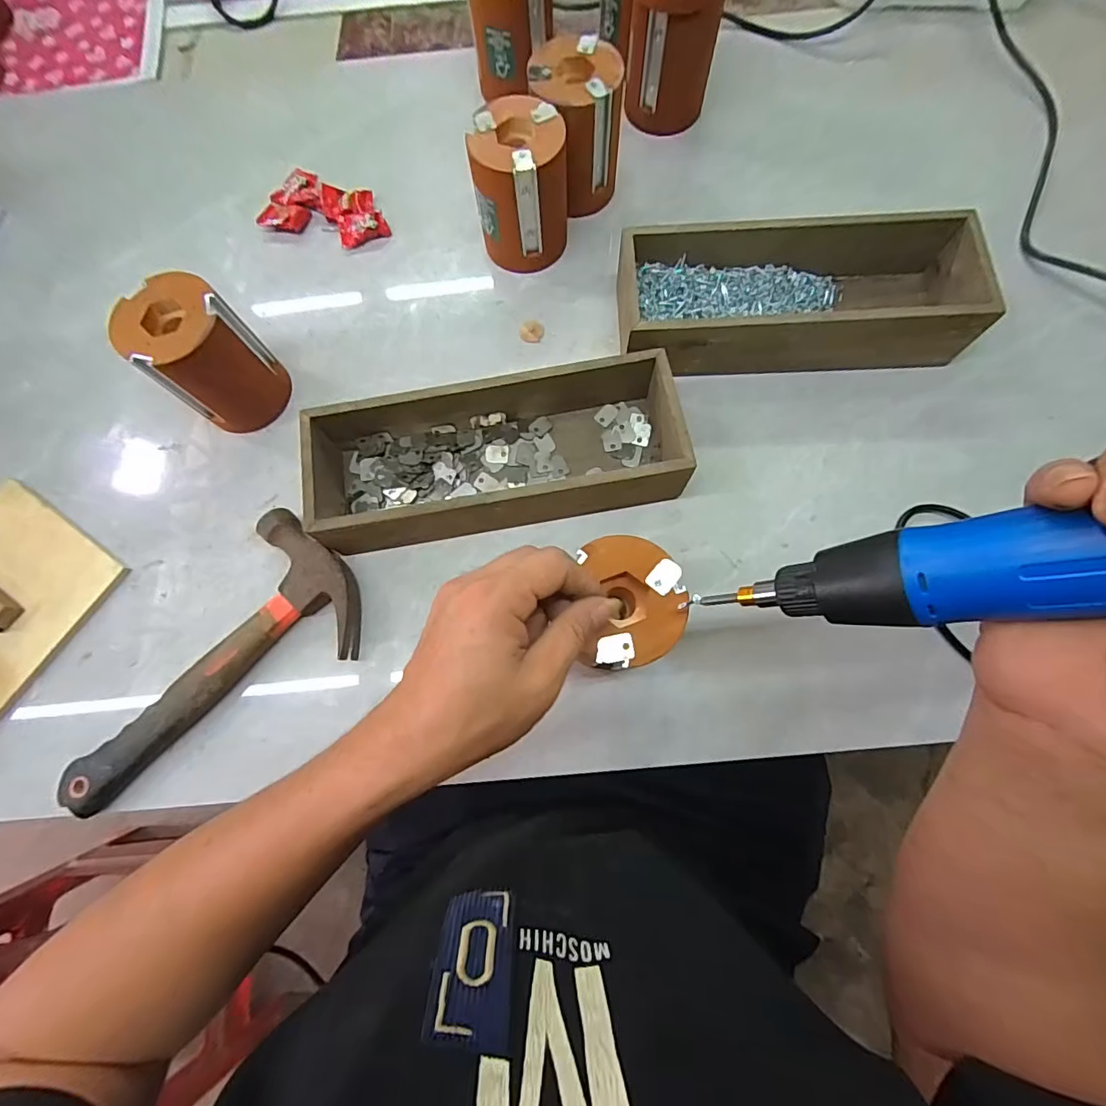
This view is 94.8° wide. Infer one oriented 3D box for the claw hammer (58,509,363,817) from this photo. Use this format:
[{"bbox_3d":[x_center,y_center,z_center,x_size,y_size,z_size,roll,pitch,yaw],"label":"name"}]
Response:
[{"bbox_3d":[-0.262,0.080,0.383,0.244,0.031,0.123,-36,77,-8],"label":"claw hammer"}]

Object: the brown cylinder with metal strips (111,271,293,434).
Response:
[{"bbox_3d":[-0.272,-0.152,0.406,0.073,0.100,0.077,41,80,11],"label":"brown cylinder with metal strips"}]

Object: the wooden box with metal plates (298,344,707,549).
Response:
[{"bbox_3d":[-0.043,-0.075,0.398,0.276,0.065,0.113,-10,75,-1],"label":"wooden box with metal plates"}]

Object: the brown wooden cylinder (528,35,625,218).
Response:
[{"bbox_3d":[0.018,-0.374,0.454,0.076,0.102,0.085,-35,77,-8],"label":"brown wooden cylinder"}]

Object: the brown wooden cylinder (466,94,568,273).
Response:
[{"bbox_3d":[-0.025,-0.310,0.439,0.073,0.100,0.071,5,75,3],"label":"brown wooden cylinder"}]

